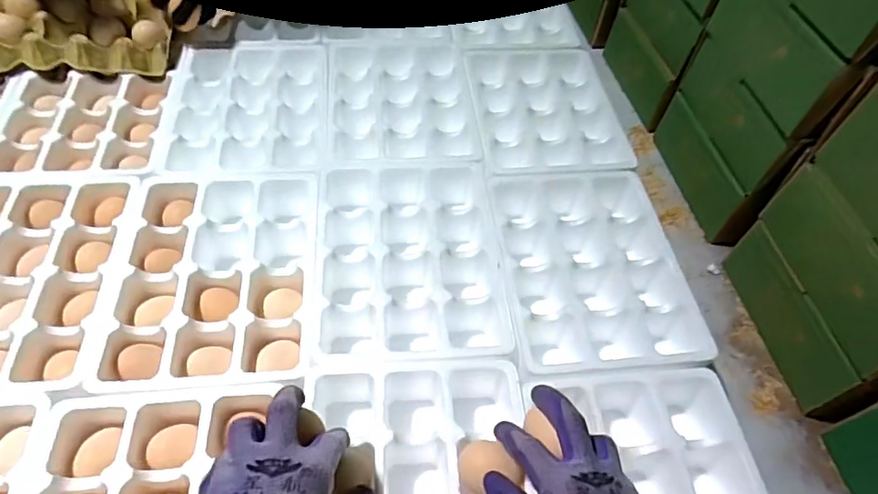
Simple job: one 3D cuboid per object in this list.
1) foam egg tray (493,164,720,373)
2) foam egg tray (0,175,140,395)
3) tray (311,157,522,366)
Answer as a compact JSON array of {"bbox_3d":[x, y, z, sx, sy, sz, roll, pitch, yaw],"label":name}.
[{"bbox_3d":[0.157,0.027,0.577,0.184,0.077,0.250,-3,54,-7],"label":"foam egg tray"},{"bbox_3d":[-0.411,0.034,0.524,0.189,0.043,0.247,-3,54,-7],"label":"foam egg tray"},{"bbox_3d":[-0.034,0.017,0.573,0.188,0.063,0.244,-2,54,-7],"label":"tray"}]

